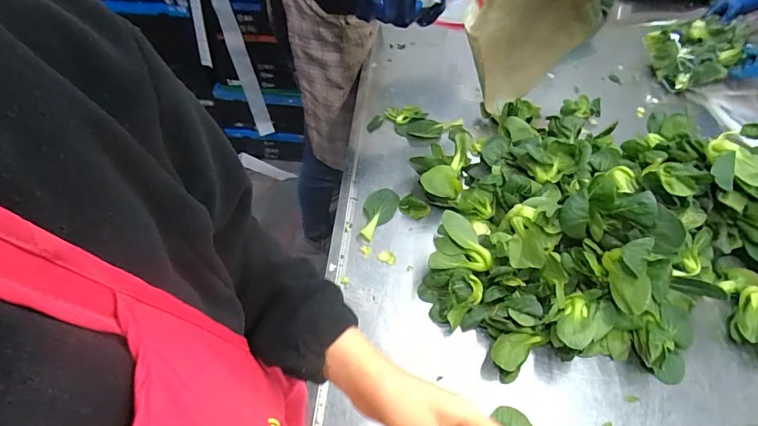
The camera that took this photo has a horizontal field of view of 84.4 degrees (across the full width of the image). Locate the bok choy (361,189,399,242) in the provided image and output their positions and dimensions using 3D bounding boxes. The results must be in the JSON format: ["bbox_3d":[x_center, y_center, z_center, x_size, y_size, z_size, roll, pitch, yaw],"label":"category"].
[{"bbox_3d":[0.000,-0.001,0.734,0.056,0.009,0.115,14,53,8],"label":"bok choy"}]

